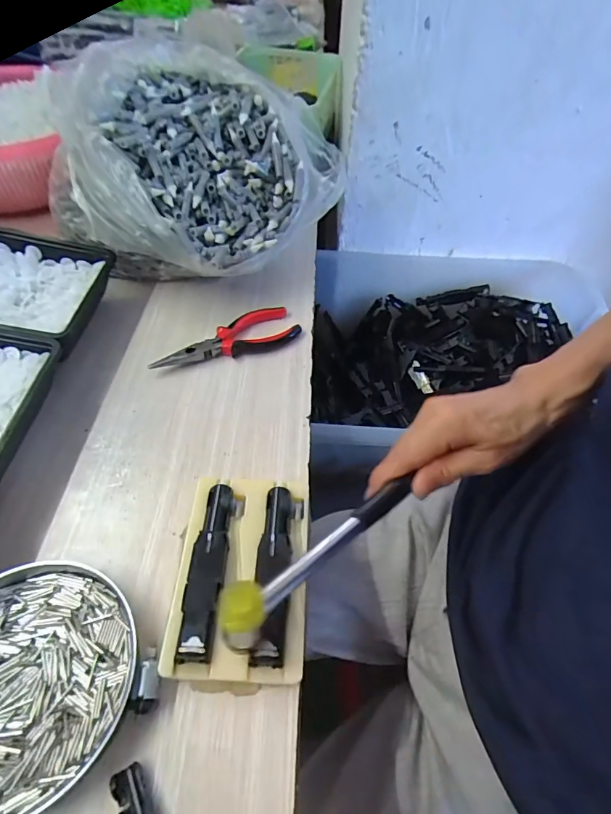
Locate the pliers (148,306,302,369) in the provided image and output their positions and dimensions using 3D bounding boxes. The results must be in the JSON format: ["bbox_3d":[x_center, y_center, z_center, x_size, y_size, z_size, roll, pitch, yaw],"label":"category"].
[{"bbox_3d":[-0.084,-0.071,0.461,0.156,0.016,0.051,-23,56,-19],"label":"pliers"}]

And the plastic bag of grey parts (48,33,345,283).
[{"bbox_3d":[-0.124,-0.272,0.507,0.274,0.189,0.271,21,54,15],"label":"plastic bag of grey parts"}]

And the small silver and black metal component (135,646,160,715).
[{"bbox_3d":[-0.096,0.168,0.268,0.013,0.010,0.035,1,52,-1],"label":"small silver and black metal component"}]

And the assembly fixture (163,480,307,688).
[{"bbox_3d":[-0.043,0.114,0.311,0.087,0.030,0.139,2,52,0],"label":"assembly fixture"}]

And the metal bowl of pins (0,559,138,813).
[{"bbox_3d":[-0.174,0.169,0.267,0.132,0.023,0.129,1,52,-1],"label":"metal bowl of pins"}]

